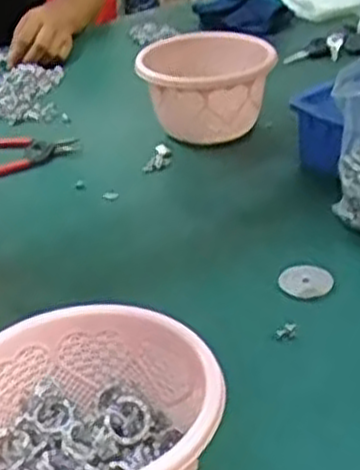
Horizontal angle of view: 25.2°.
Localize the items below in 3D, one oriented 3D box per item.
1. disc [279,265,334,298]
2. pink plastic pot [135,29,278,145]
[{"bbox_3d":[0.104,0.037,0.660,0.042,0.005,0.041,-1,31,4],"label":"disc"},{"bbox_3d":[0.032,-0.162,0.904,0.141,0.091,0.159,1,32,9],"label":"pink plastic pot"}]

